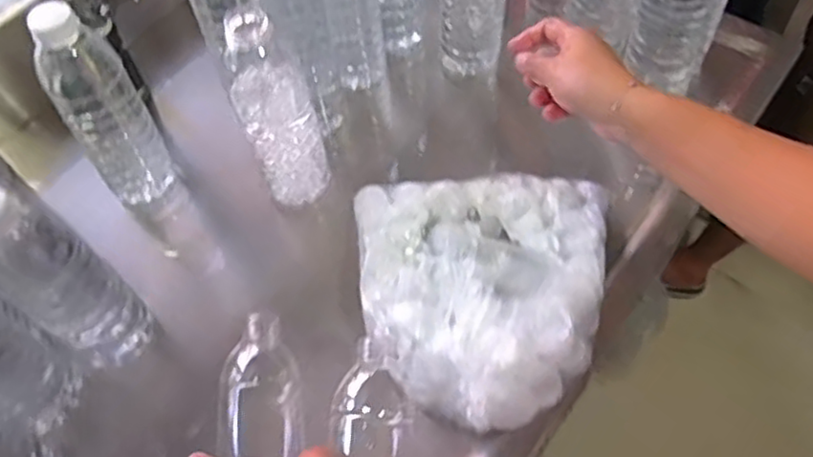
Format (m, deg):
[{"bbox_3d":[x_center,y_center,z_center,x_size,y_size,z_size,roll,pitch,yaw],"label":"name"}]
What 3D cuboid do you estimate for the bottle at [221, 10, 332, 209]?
[{"bbox_3d":[-0.105,-0.095,0.561,0.060,0.189,0.052,-20,58,-8],"label":"bottle"}]

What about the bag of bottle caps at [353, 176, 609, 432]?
[{"bbox_3d":[0.067,0.041,0.548,0.211,0.068,0.223,-6,57,1],"label":"bag of bottle caps"}]

